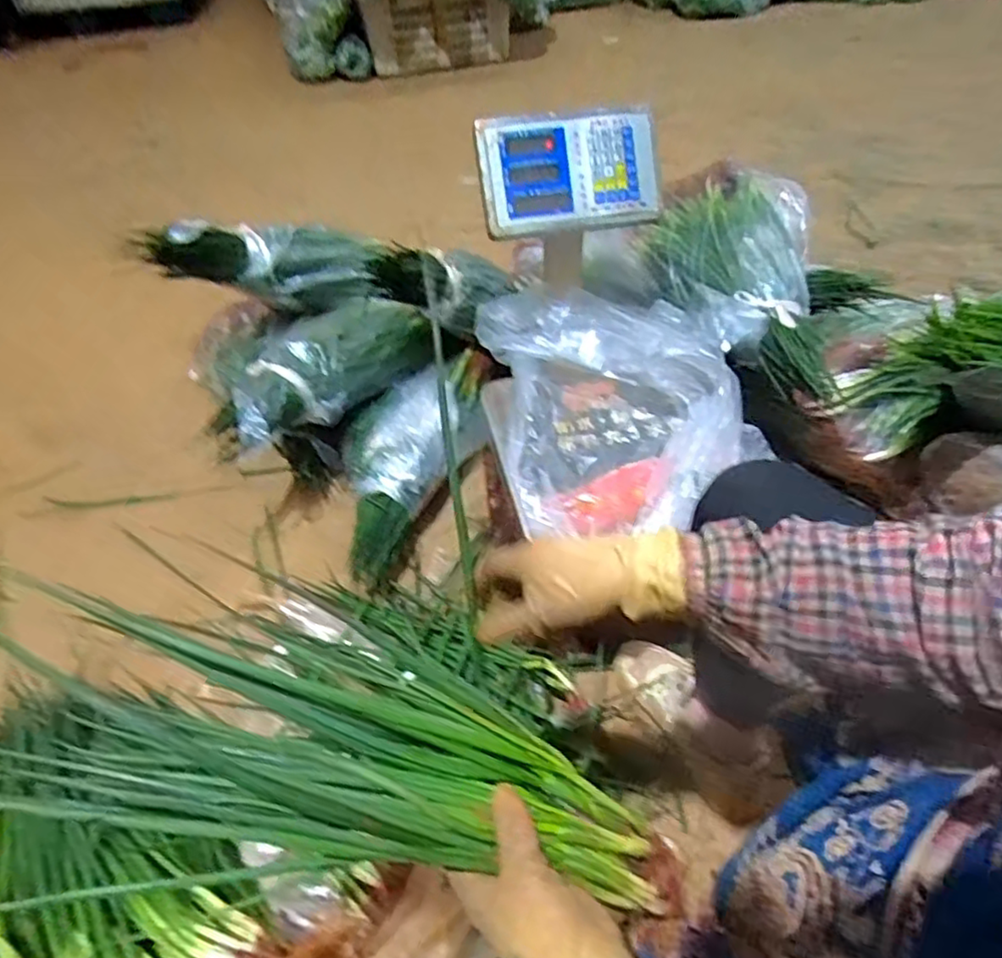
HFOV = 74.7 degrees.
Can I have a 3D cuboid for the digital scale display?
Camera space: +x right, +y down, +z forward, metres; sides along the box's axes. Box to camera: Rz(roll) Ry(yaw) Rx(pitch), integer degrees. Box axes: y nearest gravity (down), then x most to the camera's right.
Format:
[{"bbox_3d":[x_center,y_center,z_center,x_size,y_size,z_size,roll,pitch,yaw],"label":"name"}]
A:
[{"bbox_3d":[0.097,-0.414,0.885,0.244,0.144,0.038,-9,9,-9],"label":"digital scale display"}]

